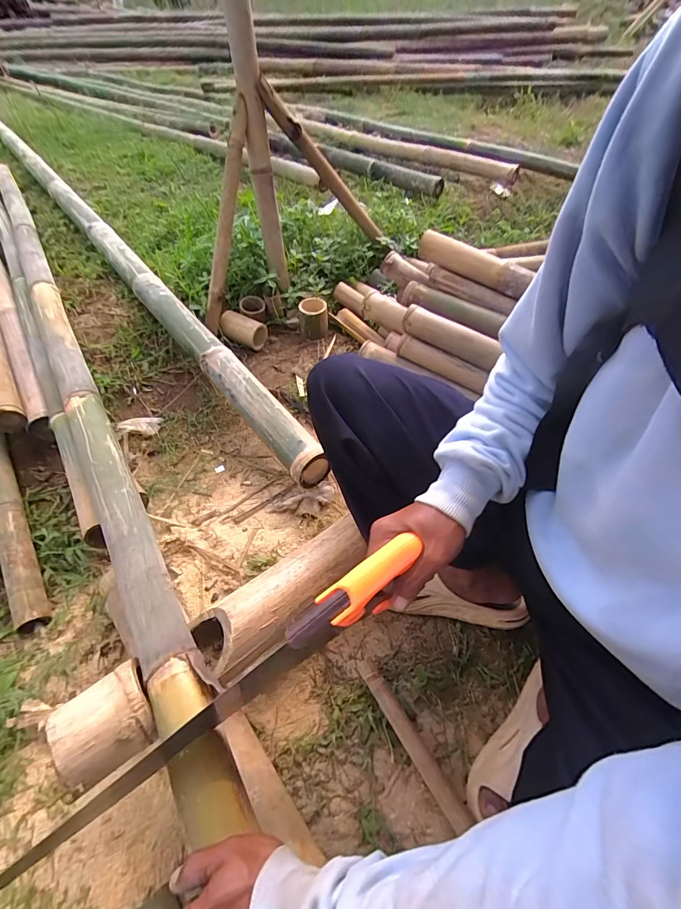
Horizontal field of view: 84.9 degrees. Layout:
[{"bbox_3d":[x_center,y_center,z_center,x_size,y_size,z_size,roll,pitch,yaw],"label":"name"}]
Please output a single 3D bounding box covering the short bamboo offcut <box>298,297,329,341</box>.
[{"bbox_3d":[-0.079,-0.406,1.113,0.085,0.095,0.068,-7,51,-4],"label":"short bamboo offcut"}]

